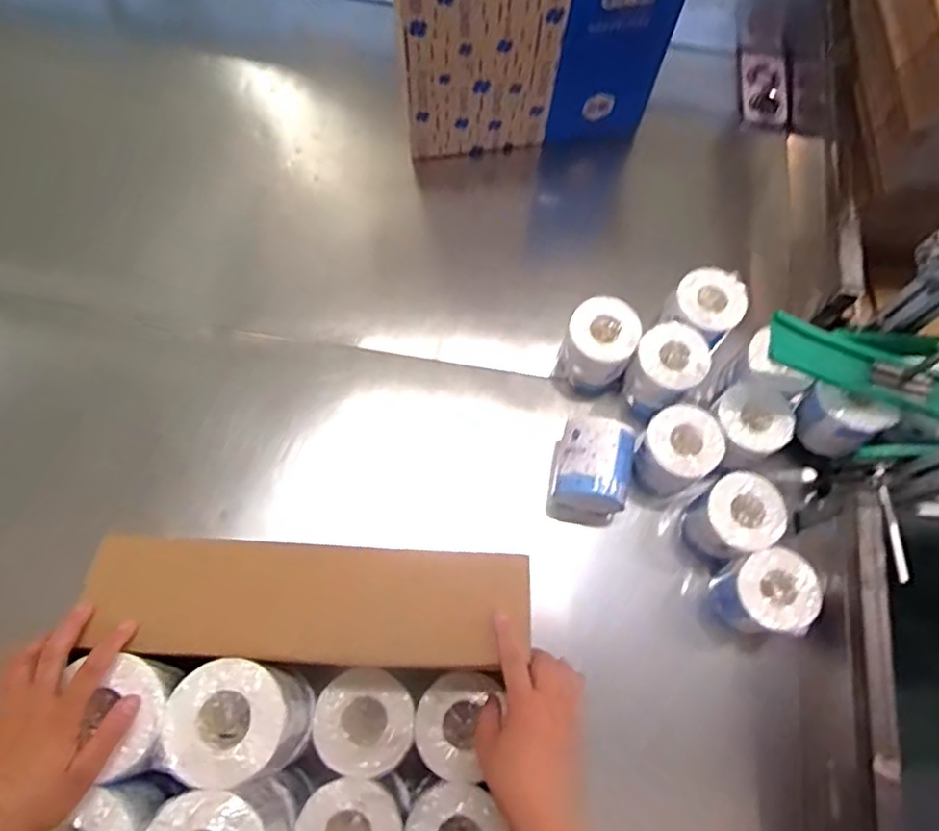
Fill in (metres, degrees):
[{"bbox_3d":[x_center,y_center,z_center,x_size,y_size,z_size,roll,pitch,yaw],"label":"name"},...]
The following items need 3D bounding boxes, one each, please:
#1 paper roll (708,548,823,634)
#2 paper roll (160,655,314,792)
[{"bbox_3d":[0.374,0.227,0.835,0.090,0.116,0.092,1,70,-2],"label":"paper roll"},{"bbox_3d":[-0.201,0.268,0.586,0.099,0.113,0.094,1,70,-2],"label":"paper roll"}]

